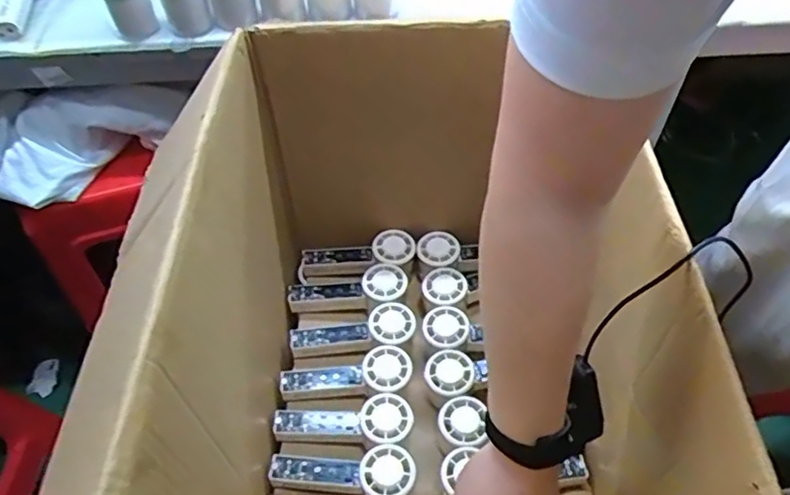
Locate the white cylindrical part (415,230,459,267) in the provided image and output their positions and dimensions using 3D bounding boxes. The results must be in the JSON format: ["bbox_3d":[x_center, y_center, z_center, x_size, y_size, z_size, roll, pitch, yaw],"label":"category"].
[{"bbox_3d":[0.059,0.001,0.803,0.056,0.016,0.049,13,54,12],"label":"white cylindrical part"}]

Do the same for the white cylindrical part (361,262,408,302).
[{"bbox_3d":[-0.013,0.044,0.753,0.055,0.011,0.054,-1,52,2],"label":"white cylindrical part"}]

